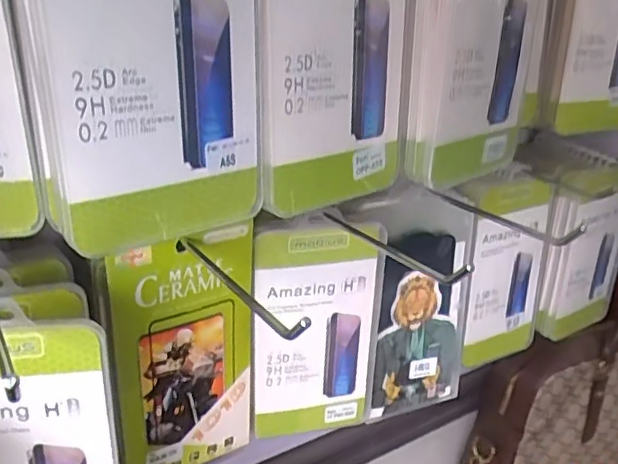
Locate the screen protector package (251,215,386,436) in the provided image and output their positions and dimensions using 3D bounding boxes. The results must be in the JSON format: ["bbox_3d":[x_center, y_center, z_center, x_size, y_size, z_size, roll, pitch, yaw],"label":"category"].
[{"bbox_3d":[0.006,0.069,0.420,0.090,0.166,0.010,-7,27,-21],"label":"screen protector package"}]

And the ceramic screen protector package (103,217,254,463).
[{"bbox_3d":[-0.074,0.079,0.374,0.090,0.163,0.007,-14,30,-33],"label":"ceramic screen protector package"}]

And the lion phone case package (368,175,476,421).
[{"bbox_3d":[0.087,0.057,0.469,0.088,0.181,0.019,-5,15,-27],"label":"lion phone case package"}]

